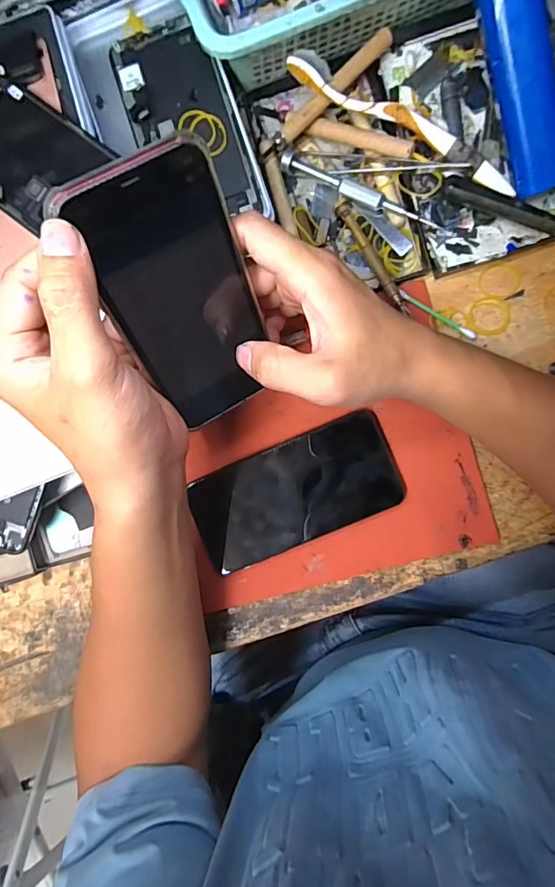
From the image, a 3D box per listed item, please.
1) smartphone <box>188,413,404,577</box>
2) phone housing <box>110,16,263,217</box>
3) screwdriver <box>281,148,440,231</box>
[{"bbox_3d":[0.013,0.037,0.353,0.154,0.013,0.075,-23,88,6],"label":"smartphone"},{"bbox_3d":[-0.068,-0.233,0.341,0.072,0.011,0.146,-20,89,6],"label":"phone housing"},{"bbox_3d":[0.059,-0.183,0.341,0.123,0.013,0.013,28,93,5],"label":"screwdriver"}]

